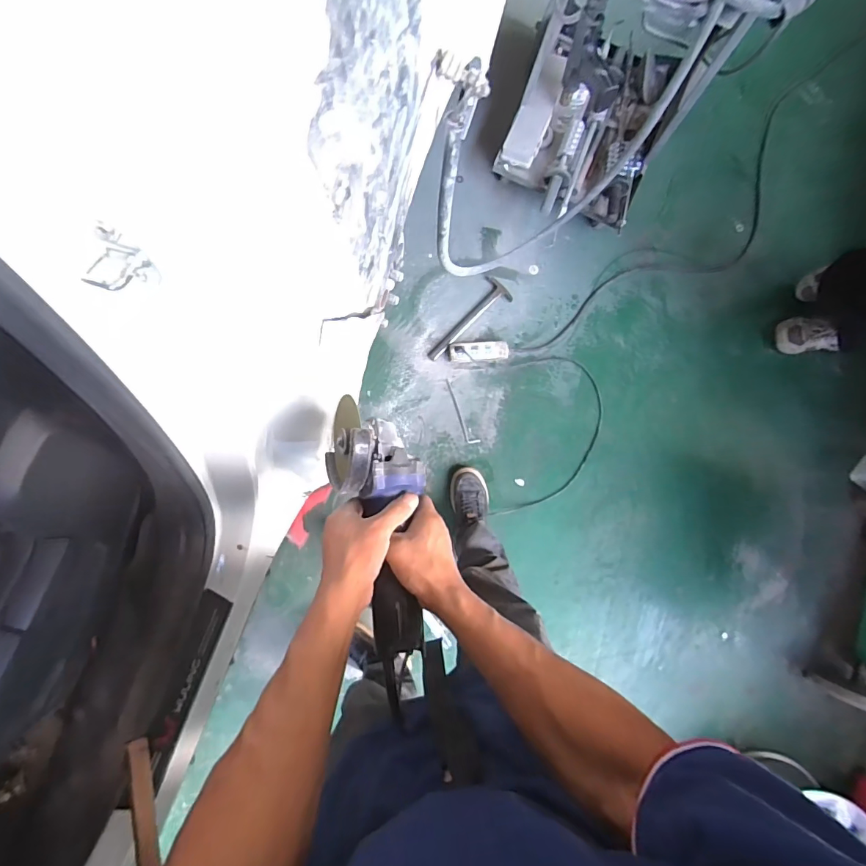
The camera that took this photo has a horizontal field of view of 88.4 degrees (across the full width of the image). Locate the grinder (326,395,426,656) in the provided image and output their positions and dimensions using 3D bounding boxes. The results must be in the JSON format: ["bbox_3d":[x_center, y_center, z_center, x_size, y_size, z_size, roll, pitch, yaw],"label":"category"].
[{"bbox_3d":[-0.057,0.100,0.502,0.106,0.099,0.280,-9,88,-7],"label":"grinder"}]

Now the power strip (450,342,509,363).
[{"bbox_3d":[0.138,-0.245,1.339,0.181,0.049,0.064,-4,86,-6],"label":"power strip"}]

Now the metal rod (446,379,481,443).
[{"bbox_3d":[0.076,-0.059,1.332,0.039,0.005,0.208,-27,89,-7],"label":"metal rod"}]

